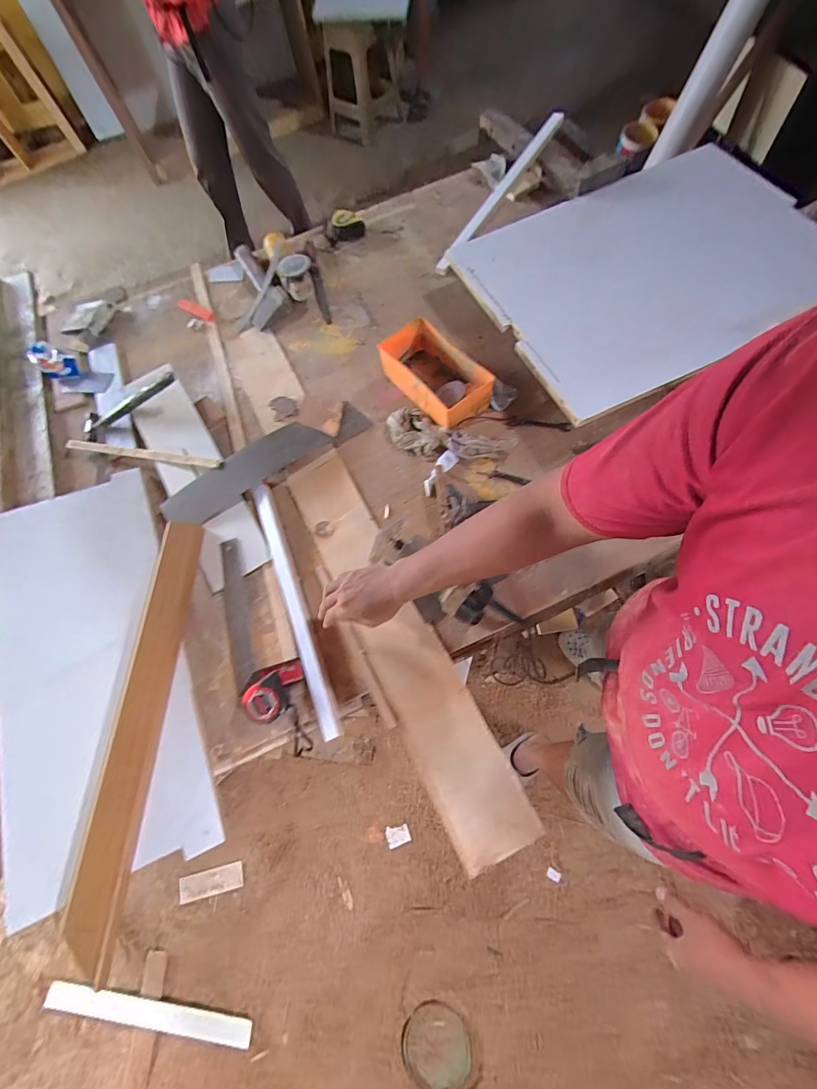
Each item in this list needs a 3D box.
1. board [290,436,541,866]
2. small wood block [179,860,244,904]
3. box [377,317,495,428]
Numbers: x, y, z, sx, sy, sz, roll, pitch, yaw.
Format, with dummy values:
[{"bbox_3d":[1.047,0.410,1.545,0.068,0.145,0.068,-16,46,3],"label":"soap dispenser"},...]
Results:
[{"bbox_3d":[-0.031,0.132,0.715,0.125,0.014,0.747,-28,67,-4],"label":"board"},{"bbox_3d":[-0.605,1.033,1.242,0.192,0.020,0.067,-16,67,1],"label":"small wood block"},{"bbox_3d":[0.053,-0.363,0.865,0.126,0.078,0.243,-37,68,-8],"label":"box"}]

